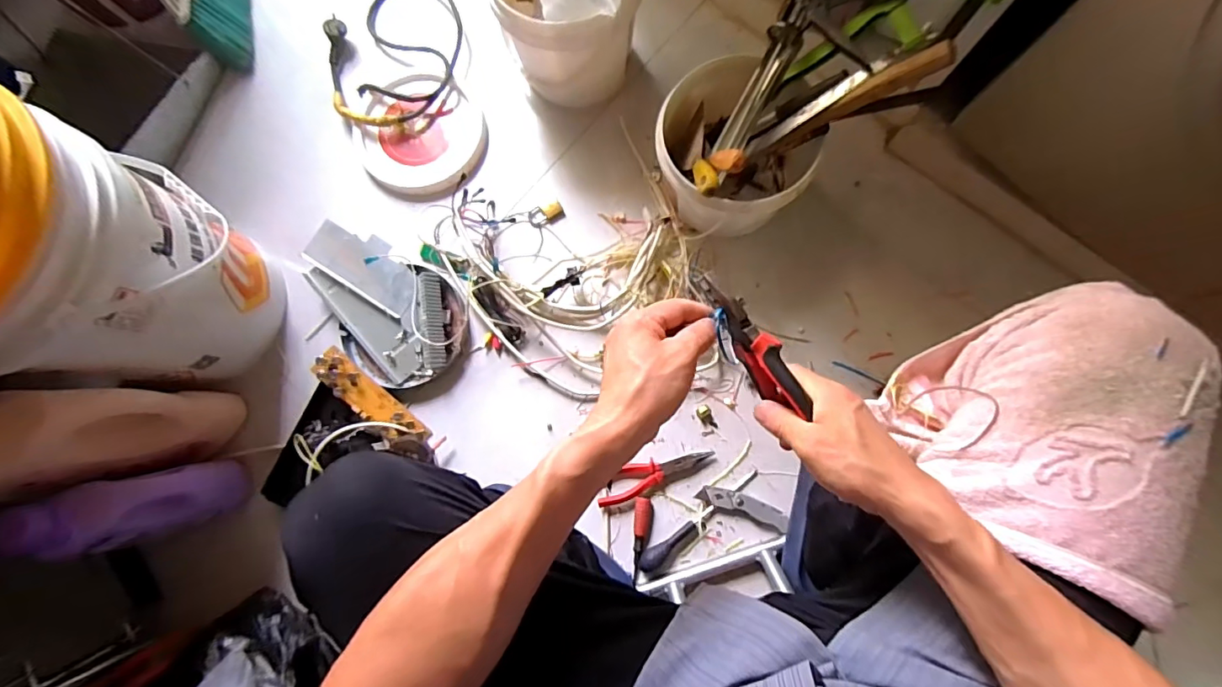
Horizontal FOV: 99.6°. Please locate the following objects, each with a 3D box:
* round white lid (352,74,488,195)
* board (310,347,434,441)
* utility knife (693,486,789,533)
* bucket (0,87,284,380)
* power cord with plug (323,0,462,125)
[{"bbox_3d":[-0.332,-0.361,0.898,0.206,0.026,0.210,0,81,1],"label":"round white lid"},{"bbox_3d":[-0.375,0.090,0.814,0.201,0.016,0.055,39,83,-6],"label":"board"},{"bbox_3d":[0.198,0.243,0.773,0.131,0.017,0.030,20,82,4],"label":"utility knife"},{"bbox_3d":[-0.686,-0.122,0.636,0.311,0.448,0.274,35,83,6],"label":"bucket"},{"bbox_3d":[-0.389,-0.522,0.910,0.264,0.042,0.277,0,81,1],"label":"power cord with plug"}]

